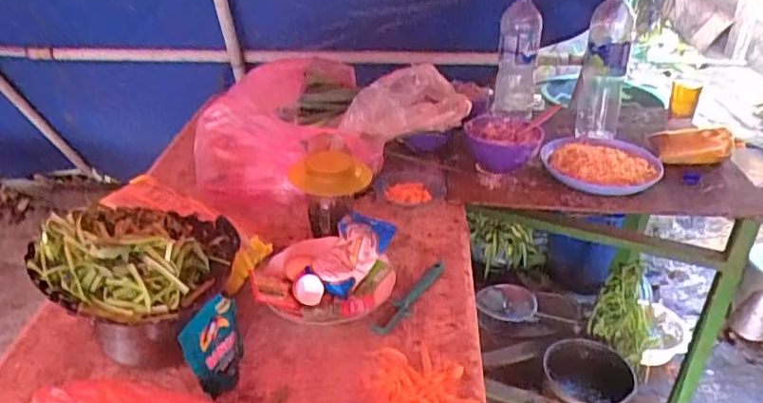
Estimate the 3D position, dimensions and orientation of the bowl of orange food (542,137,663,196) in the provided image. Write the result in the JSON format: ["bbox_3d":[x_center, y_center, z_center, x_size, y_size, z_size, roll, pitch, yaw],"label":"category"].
[{"bbox_3d":[0.426,-0.079,1.182,0.216,0.046,0.188,13,32,20],"label":"bowl of orange food"}]

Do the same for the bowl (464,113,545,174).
[{"bbox_3d":[0.241,-0.113,1.204,0.144,0.077,0.132,1,30,0],"label":"bowl"}]

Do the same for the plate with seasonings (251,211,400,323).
[{"bbox_3d":[-0.078,0.101,0.858,0.189,0.068,0.177,2,32,2],"label":"plate with seasonings"}]

